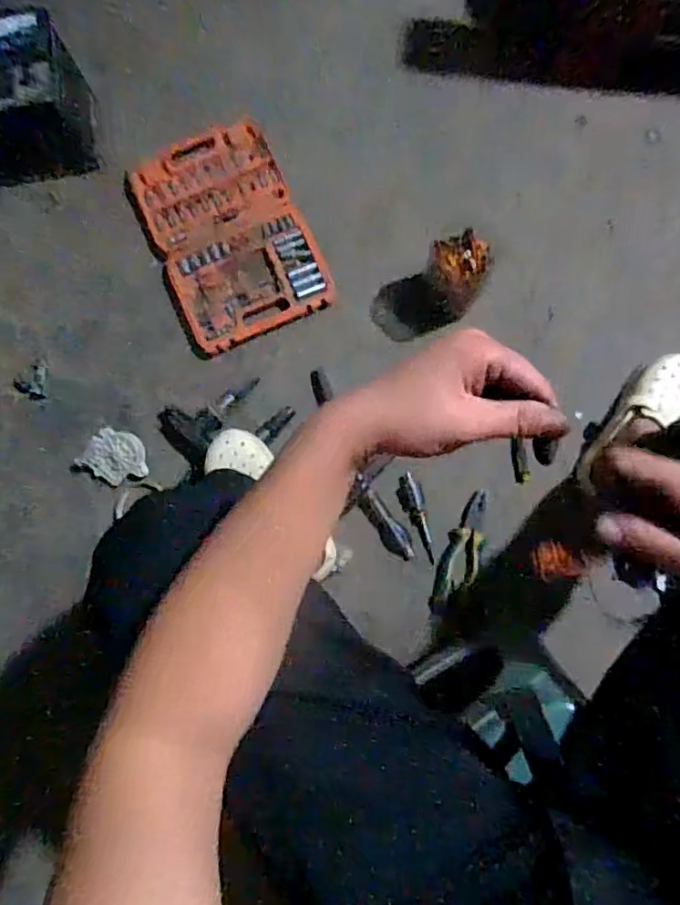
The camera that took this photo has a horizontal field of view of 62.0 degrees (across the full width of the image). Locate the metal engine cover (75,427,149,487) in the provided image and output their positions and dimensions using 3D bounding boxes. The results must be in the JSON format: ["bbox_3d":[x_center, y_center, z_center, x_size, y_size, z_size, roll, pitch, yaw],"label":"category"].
[{"bbox_3d":[-0.376,0.007,0.951,0.115,0.040,0.090,28,84,7],"label":"metal engine cover"}]

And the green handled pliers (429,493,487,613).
[{"bbox_3d":[0.197,0.161,0.909,0.057,0.015,0.201,17,83,5],"label":"green handled pliers"}]

